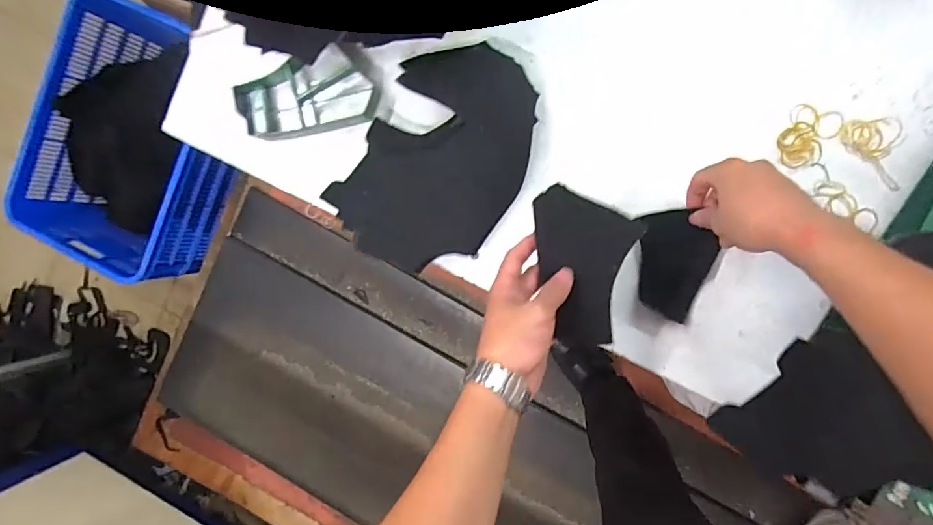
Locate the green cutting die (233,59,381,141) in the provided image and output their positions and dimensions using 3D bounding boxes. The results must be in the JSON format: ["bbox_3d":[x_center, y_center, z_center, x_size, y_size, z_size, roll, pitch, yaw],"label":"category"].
[{"bbox_3d":[-0.187,-0.197,0.581,0.170,0.040,0.083,-7,93,9],"label":"green cutting die"}]

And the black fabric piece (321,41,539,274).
[{"bbox_3d":[-0.029,-0.116,0.551,0.180,0.019,0.257,31,97,5],"label":"black fabric piece"}]

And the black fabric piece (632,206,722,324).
[{"bbox_3d":[0.232,0.003,0.529,0.081,0.014,0.118,-5,93,8],"label":"black fabric piece"}]

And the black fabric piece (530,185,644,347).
[{"bbox_3d":[0.104,0.005,0.463,0.098,0.009,0.137,16,100,11],"label":"black fabric piece"}]

